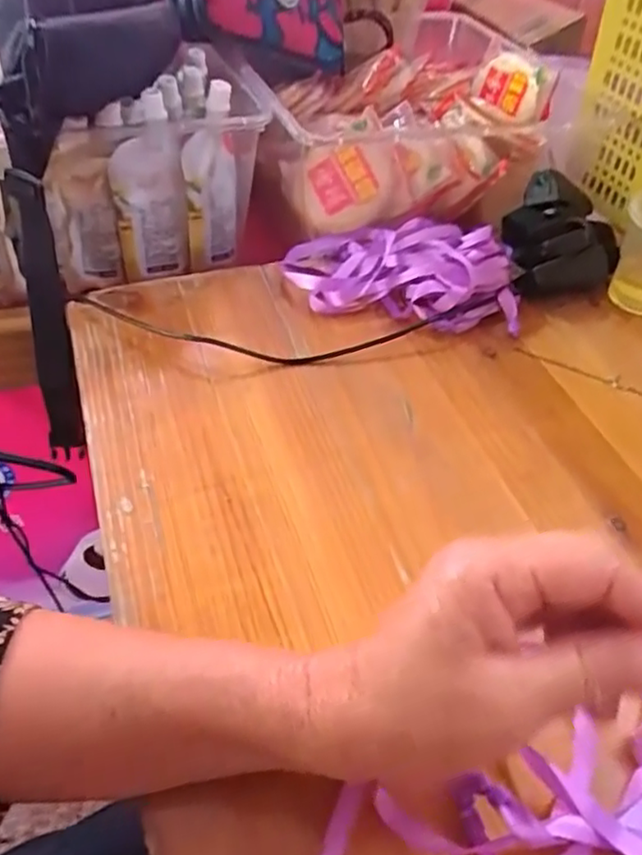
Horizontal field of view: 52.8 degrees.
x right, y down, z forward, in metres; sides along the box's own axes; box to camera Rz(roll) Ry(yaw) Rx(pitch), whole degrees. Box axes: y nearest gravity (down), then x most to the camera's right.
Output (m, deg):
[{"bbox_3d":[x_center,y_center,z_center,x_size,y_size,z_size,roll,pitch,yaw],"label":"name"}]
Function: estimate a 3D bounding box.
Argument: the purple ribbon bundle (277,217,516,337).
[{"bbox_3d":[0.062,-0.123,0.492,0.176,0.038,0.097,13,46,6],"label":"purple ribbon bundle"}]

